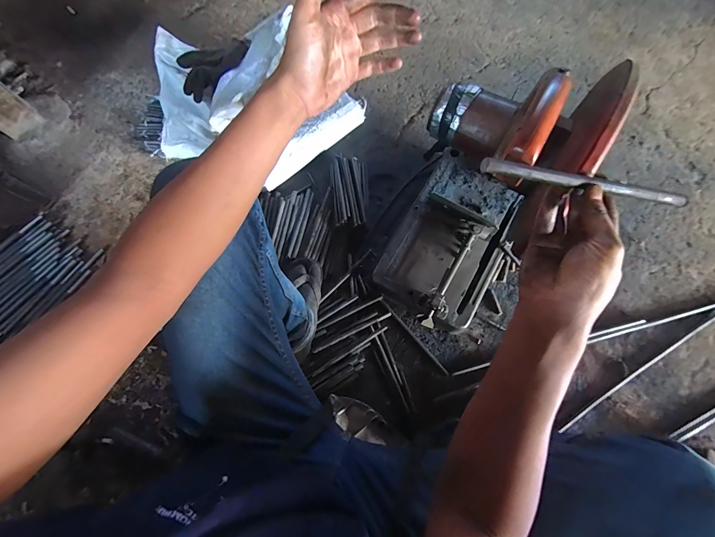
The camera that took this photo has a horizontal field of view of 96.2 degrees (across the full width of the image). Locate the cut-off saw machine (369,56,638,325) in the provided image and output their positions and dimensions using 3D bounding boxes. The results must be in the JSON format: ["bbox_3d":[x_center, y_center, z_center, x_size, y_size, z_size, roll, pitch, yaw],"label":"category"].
[{"bbox_3d":[0.230,-0.146,0.608,0.278,0.485,0.449,23,75,9],"label":"cut-off saw machine"}]

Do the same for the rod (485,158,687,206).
[{"bbox_3d":[0.207,-0.076,0.286,0.204,0.007,0.014,7,73,-9],"label":"rod"}]

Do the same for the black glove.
[{"bbox_3d":[-0.377,-0.535,0.846,0.208,0.037,0.118,-40,76,-10],"label":"black glove"}]

